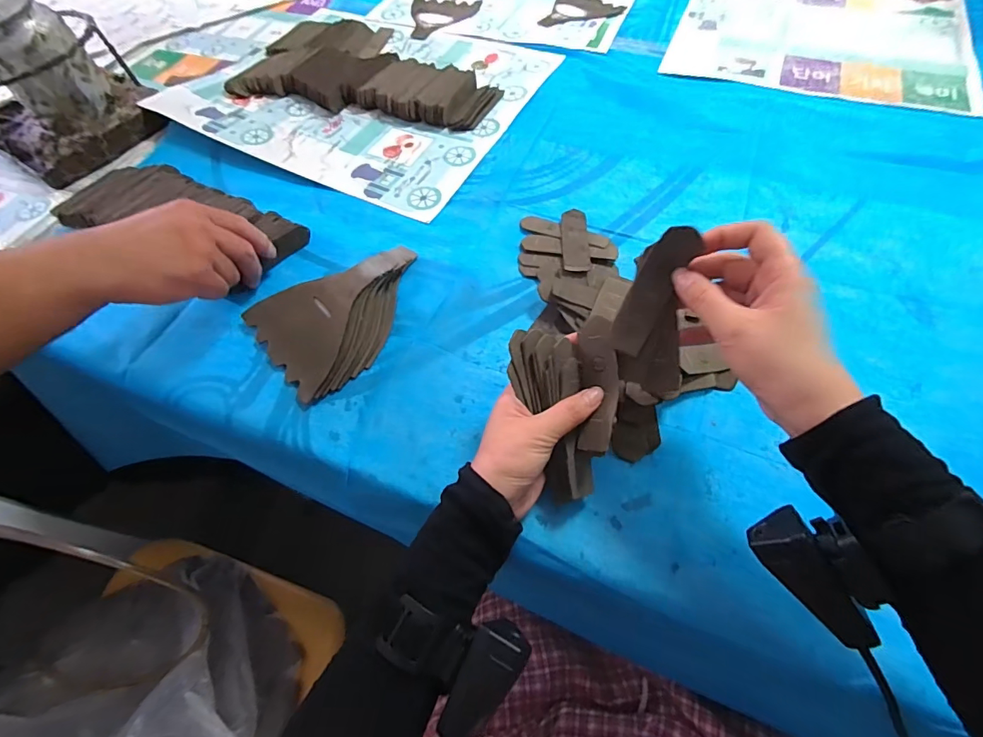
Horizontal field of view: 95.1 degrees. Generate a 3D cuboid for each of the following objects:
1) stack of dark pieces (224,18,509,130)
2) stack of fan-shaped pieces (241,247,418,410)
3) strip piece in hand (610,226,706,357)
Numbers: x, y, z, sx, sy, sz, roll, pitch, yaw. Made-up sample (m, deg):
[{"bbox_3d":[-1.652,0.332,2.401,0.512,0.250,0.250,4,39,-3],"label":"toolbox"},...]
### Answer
[{"bbox_3d":[-0.172,-0.456,0.667,0.397,0.032,0.243,12,62,11],"label":"stack of dark pieces"},{"bbox_3d":[-0.138,-0.059,0.431,0.170,0.034,0.125,-34,63,-15],"label":"stack of fan-shaped pieces"},{"bbox_3d":[0.108,-0.052,0.303,0.024,0.010,0.087,29,111,19],"label":"strip piece in hand"}]

